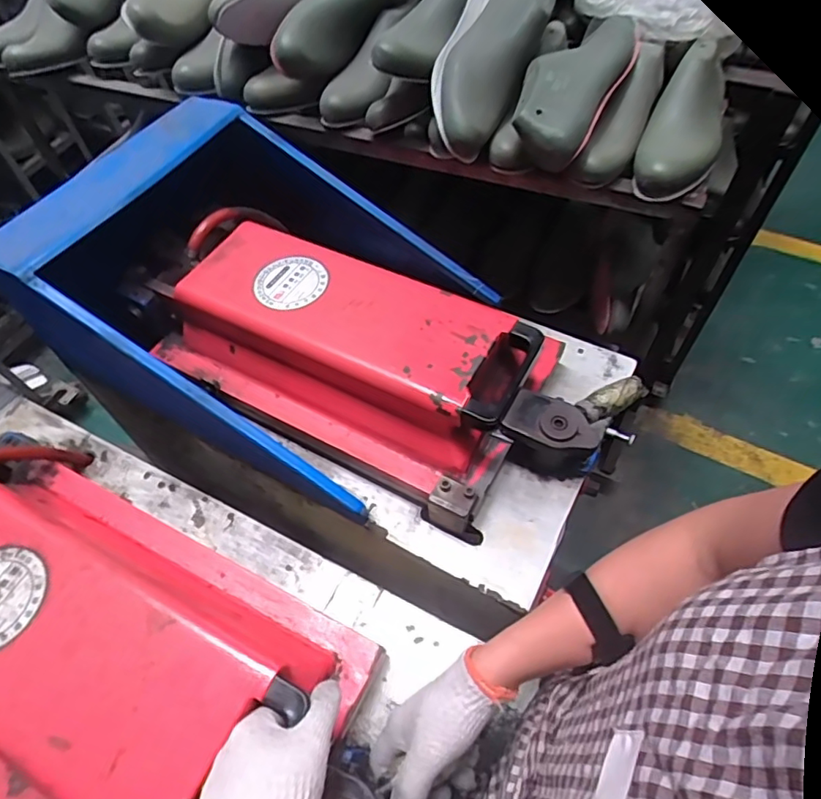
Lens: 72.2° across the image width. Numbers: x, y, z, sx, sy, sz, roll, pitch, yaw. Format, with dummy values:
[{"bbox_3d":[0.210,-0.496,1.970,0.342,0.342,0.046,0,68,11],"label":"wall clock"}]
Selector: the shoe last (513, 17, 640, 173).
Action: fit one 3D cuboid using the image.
[{"bbox_3d":[0.208,-0.397,0.710,0.103,0.071,0.240,23,60,16],"label":"shoe last"}]

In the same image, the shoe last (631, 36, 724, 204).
[{"bbox_3d":[0.357,-0.361,0.722,0.095,0.073,0.256,19,59,14],"label":"shoe last"}]

